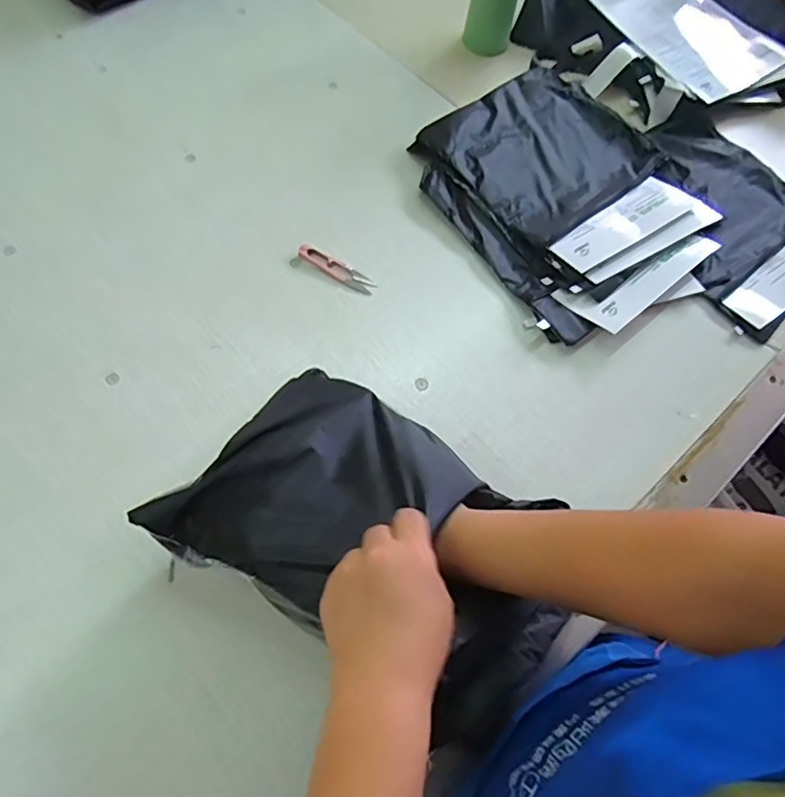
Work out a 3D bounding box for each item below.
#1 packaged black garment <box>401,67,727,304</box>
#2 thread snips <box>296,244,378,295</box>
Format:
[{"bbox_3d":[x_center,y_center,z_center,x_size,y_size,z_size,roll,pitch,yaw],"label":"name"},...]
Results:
[{"bbox_3d":[0.233,-0.301,0.761,0.272,0.028,0.333,-33,70,-18],"label":"packaged black garment"},{"bbox_3d":[-0.066,-0.155,0.681,0.103,0.008,0.027,30,66,11],"label":"thread snips"}]

